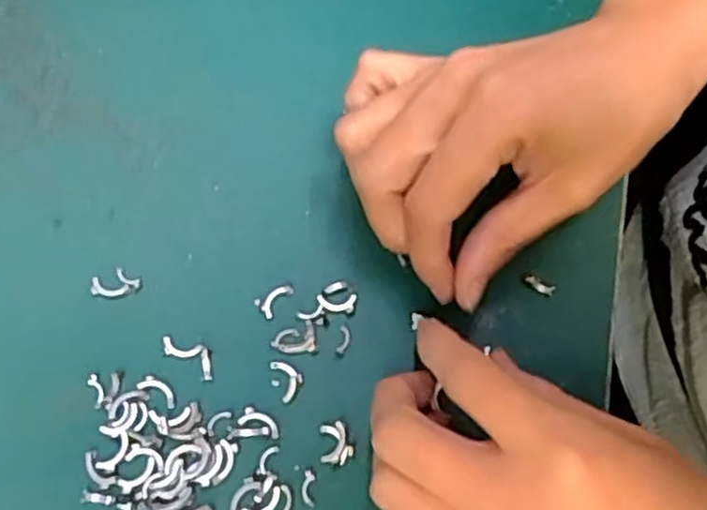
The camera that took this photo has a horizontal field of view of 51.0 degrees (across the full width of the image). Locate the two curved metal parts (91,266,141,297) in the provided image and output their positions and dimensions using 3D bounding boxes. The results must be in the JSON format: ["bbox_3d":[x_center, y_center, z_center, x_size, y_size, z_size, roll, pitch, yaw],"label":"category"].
[{"bbox_3d":[-0.086,0.010,0.267,0.017,0.004,0.011,-18,69,-10],"label":"two curved metal parts"}]

